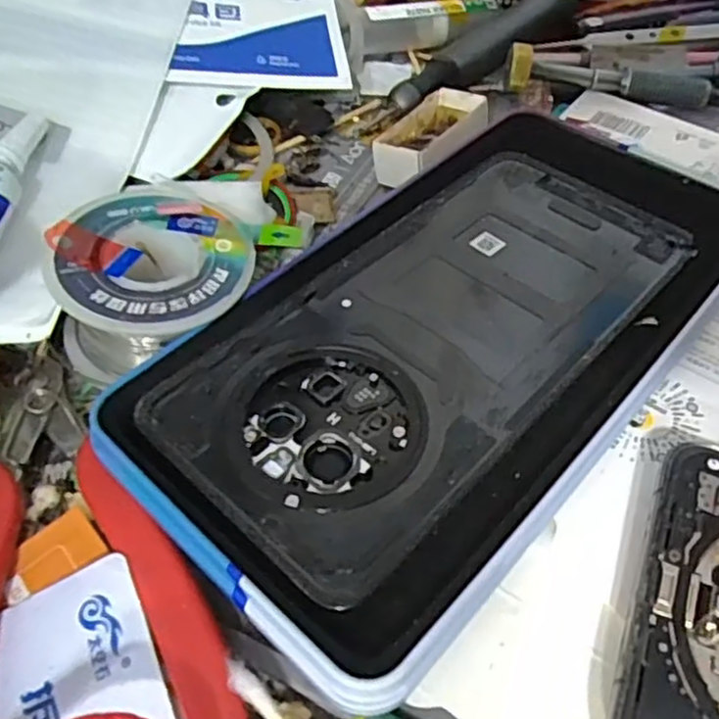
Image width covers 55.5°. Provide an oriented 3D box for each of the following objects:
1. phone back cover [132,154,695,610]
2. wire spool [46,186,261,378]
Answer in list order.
[{"bbox_3d":[0.023,-0.009,0.188,0.073,0.011,0.158,36,60,25],"label":"phone back cover"},{"bbox_3d":[-0.057,-0.024,0.186,0.054,0.017,0.053,0,51,0],"label":"wire spool"}]

